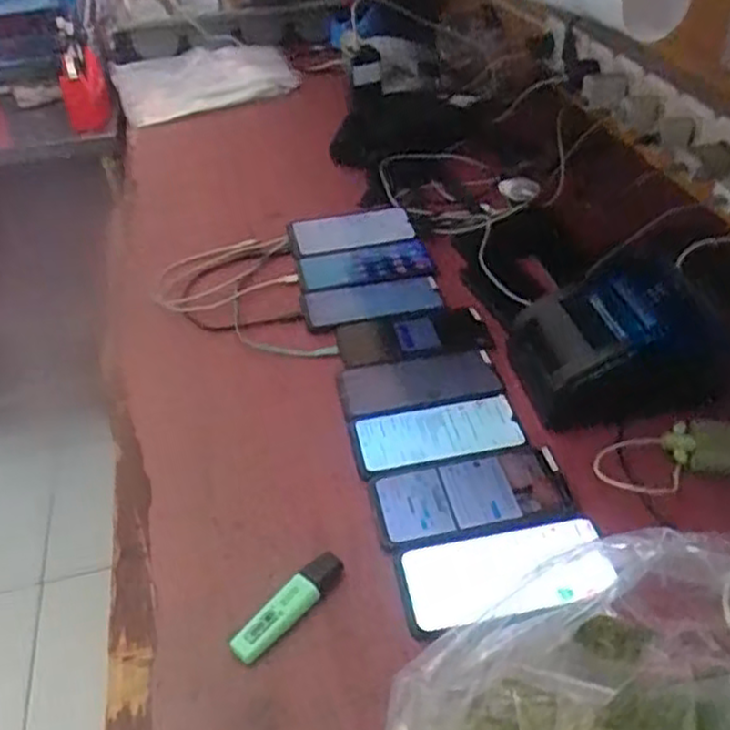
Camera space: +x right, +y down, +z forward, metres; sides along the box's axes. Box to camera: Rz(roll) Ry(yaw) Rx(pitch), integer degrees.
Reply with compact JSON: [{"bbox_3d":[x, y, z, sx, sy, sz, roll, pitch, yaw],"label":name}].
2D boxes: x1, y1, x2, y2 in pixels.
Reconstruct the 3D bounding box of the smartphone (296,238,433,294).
[{"bbox_3d":[0.002,-0.128,0.938,0.174,0.015,0.079,-12,40,-11],"label":"smartphone"}]

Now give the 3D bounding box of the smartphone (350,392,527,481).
[{"bbox_3d":[0.072,0.065,0.706,0.164,0.007,0.076,-9,40,-7],"label":"smartphone"}]

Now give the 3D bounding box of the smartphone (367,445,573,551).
[{"bbox_3d":[0.095,0.116,0.644,0.171,0.013,0.085,-9,40,-6],"label":"smartphone"}]

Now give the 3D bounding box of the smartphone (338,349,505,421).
[{"bbox_3d":[0.056,0.017,0.765,0.162,0.006,0.082,-11,40,-9],"label":"smartphone"}]

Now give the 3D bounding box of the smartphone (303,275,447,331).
[{"bbox_3d":[0.010,-0.076,0.879,0.165,0.010,0.072,-11,40,-9],"label":"smartphone"}]

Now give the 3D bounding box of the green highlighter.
[{"bbox_3d":[-0.060,0.193,0.583,0.028,0.022,0.108,27,48,32],"label":"green highlighter"}]

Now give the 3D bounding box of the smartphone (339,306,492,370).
[{"bbox_3d":[0.051,-0.035,0.822,0.164,0.012,0.076,-7,40,-4],"label":"smartphone"}]

